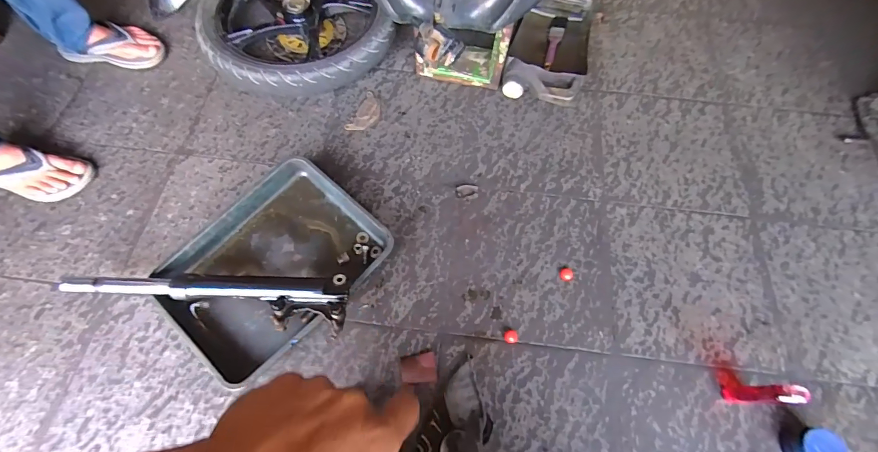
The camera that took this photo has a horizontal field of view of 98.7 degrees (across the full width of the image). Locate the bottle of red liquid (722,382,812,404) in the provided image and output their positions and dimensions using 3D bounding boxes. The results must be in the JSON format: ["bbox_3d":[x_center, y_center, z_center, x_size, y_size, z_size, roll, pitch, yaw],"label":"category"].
[{"bbox_3d":[0.485,0.249,0.566,0.024,0.133,0.029,1,67,-1],"label":"bottle of red liquid"}]

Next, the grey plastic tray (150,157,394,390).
[{"bbox_3d":[-0.293,0.070,0.670,0.272,0.059,0.364,41,72,15],"label":"grey plastic tray"}]

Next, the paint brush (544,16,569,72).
[{"bbox_3d":[0.287,-0.458,0.931,0.039,0.019,0.187,16,67,6],"label":"paint brush"}]

